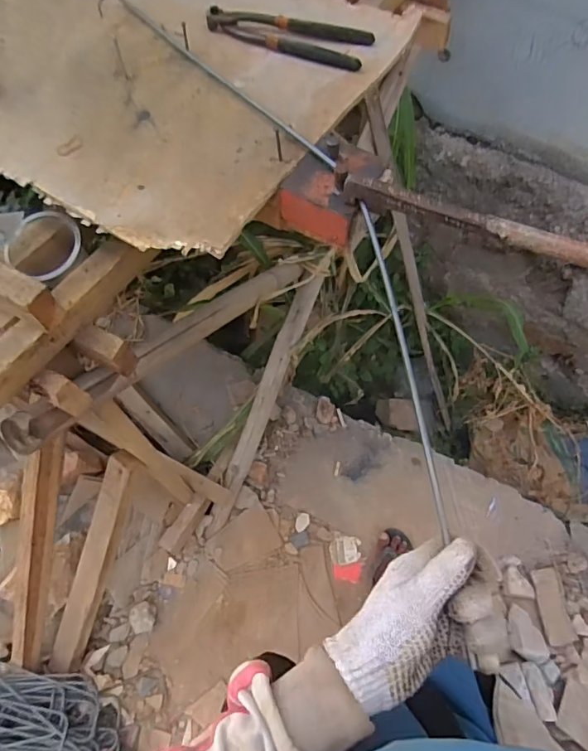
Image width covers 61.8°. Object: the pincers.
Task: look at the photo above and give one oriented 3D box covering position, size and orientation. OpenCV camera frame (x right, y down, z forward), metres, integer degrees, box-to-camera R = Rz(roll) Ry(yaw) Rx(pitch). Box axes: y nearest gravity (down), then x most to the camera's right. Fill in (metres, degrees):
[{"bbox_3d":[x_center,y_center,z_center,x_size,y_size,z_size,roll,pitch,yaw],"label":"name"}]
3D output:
[{"bbox_3d":[-0.015,-0.451,0.654,0.231,0.018,0.064,19,67,10],"label":"pincers"}]

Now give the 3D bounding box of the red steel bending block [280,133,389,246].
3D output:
[{"bbox_3d":[0.045,-0.218,0.571,0.091,0.072,0.107,29,69,14],"label":"red steel bending block"}]

